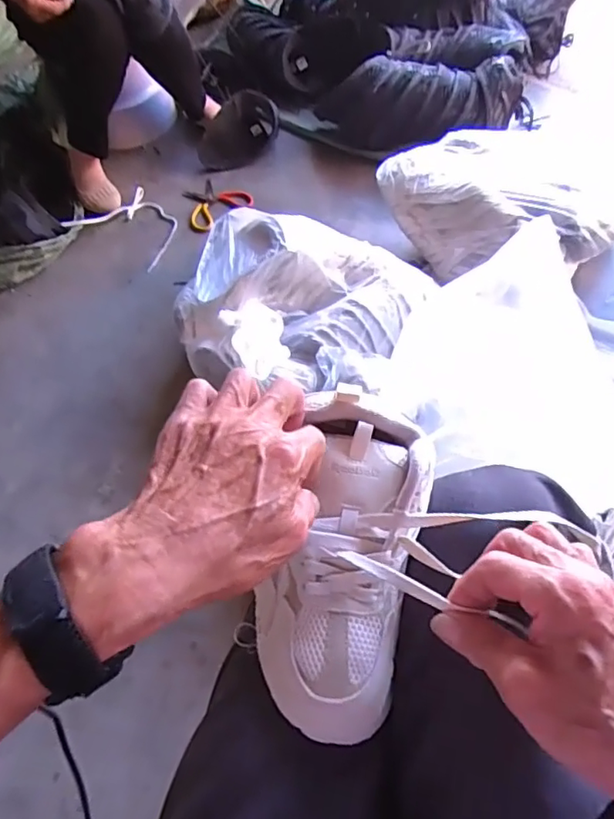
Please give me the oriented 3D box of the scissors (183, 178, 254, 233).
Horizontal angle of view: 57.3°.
[{"bbox_3d":[-0.231,-0.510,1.373,0.159,0.010,0.150,-33,62,-15],"label":"scissors"}]

